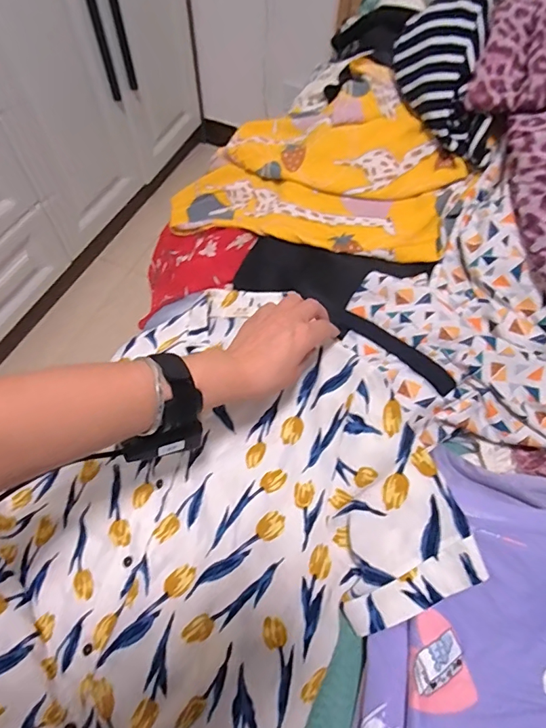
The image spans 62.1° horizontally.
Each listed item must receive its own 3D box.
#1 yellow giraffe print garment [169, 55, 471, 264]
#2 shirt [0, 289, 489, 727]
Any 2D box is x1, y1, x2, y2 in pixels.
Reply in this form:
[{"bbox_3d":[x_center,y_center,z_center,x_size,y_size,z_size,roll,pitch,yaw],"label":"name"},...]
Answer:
[{"bbox_3d":[0.057,-0.287,0.663,0.400,0.153,0.270,20,63,10],"label":"yellow giraffe print garment"},{"bbox_3d":[-0.089,0.170,0.441,0.419,0.106,0.494,33,64,17],"label":"shirt"}]

